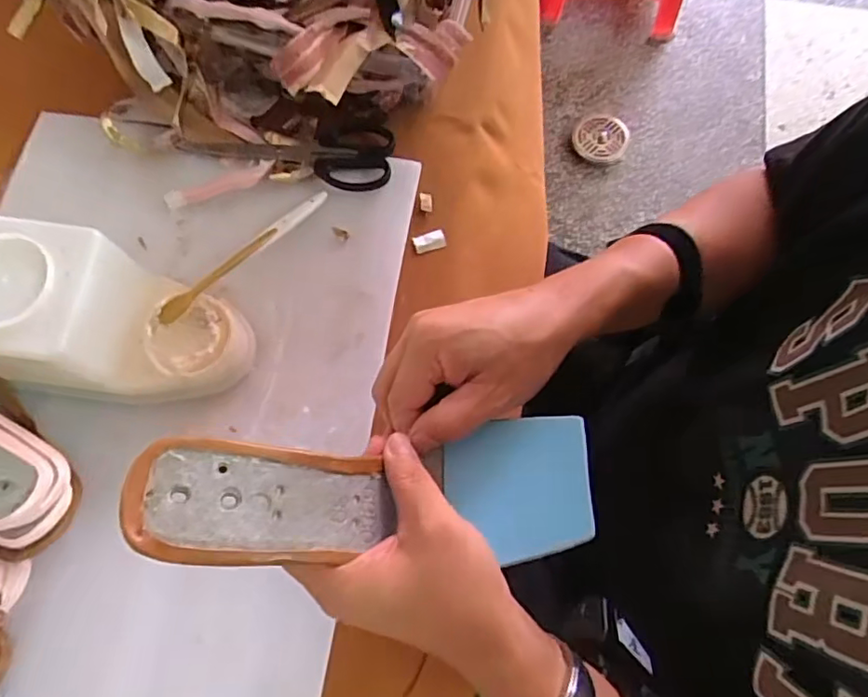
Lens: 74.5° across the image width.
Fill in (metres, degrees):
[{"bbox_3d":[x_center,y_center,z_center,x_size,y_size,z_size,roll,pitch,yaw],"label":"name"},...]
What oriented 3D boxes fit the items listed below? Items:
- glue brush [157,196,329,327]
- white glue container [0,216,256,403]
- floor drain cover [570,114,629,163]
[{"bbox_3d":[-0.158,-0.082,0.486,0.013,0.014,0.182,37,62,11],"label":"glue brush"},{"bbox_3d":[-0.251,-0.020,0.435,0.194,0.118,0.102,9,73,2],"label":"white glue container"},{"bbox_3d":[0.408,-0.519,1.395,0.131,0.027,0.137,21,74,6],"label":"floor drain cover"}]

